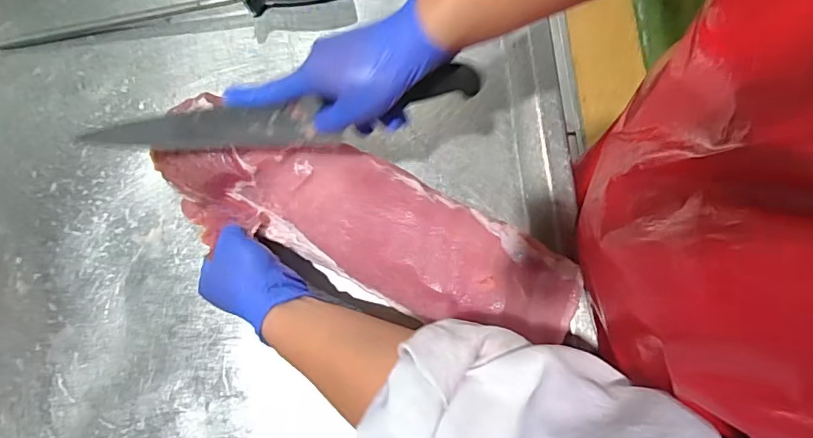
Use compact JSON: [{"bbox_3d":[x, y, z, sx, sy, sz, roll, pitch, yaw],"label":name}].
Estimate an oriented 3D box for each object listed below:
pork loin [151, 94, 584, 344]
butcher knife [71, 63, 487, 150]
[{"bbox_3d":[-0.041,0.005,0.499,0.422,0.069,0.124,20,78,6],"label":"pork loin"},{"bbox_3d":[-0.110,-0.084,0.440,0.340,0.040,0.032,-8,77,7],"label":"butcher knife"}]

